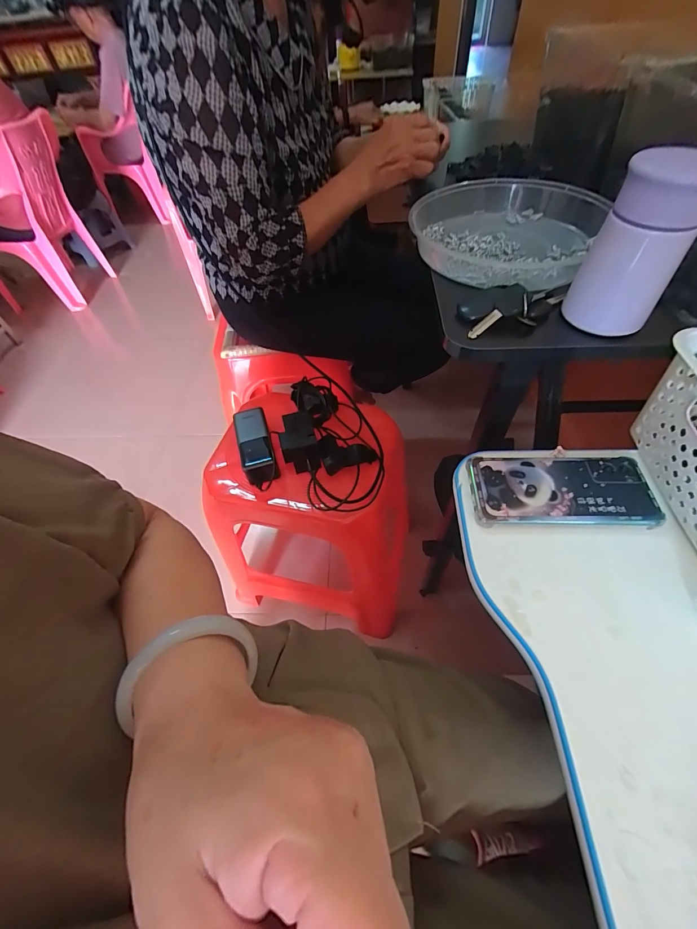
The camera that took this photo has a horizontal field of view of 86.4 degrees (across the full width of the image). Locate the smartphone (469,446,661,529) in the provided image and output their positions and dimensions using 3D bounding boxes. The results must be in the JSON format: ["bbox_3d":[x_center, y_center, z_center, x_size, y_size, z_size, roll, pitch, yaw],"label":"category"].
[{"bbox_3d":[0.205,0.022,0.360,0.167,0.008,0.082,0,54,5],"label":"smartphone"}]

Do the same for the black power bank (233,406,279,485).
[{"bbox_3d":[-0.154,-0.030,0.622,0.056,0.042,0.142,-16,54,-7],"label":"black power bank"}]

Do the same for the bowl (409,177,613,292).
[{"bbox_3d":[0.188,-0.289,0.460,0.215,0.046,0.212,2,54,6],"label":"bowl"}]

